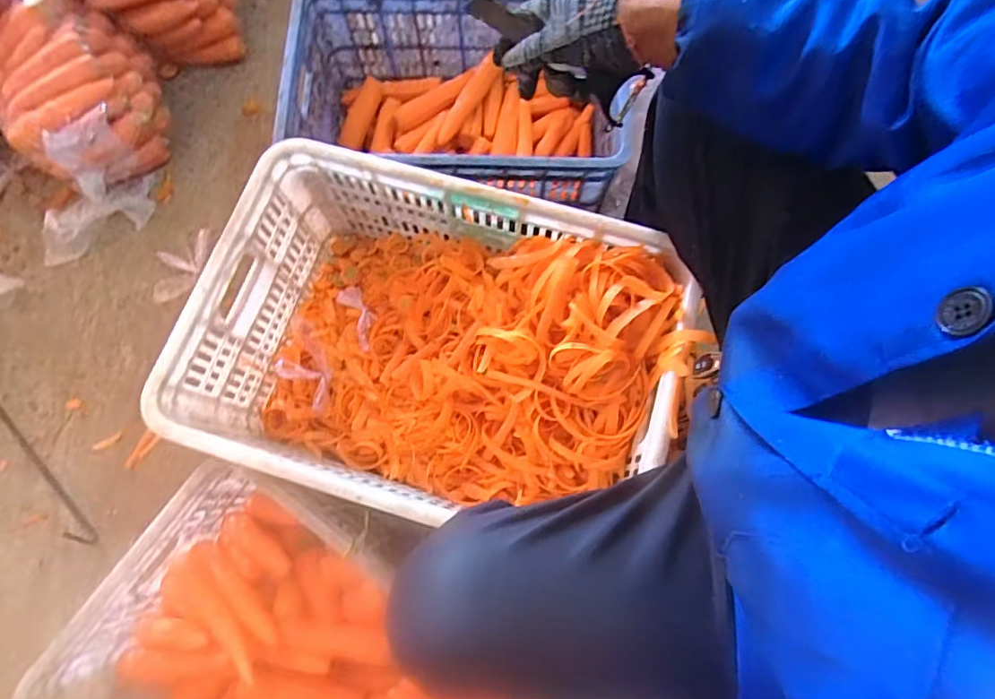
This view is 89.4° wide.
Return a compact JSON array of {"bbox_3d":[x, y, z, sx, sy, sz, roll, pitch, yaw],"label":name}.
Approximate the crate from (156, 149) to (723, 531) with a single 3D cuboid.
[{"bbox_3d":[-0.080,0.009,0.727,0.589,0.252,0.410,16,76,5],"label":"crate"}]

